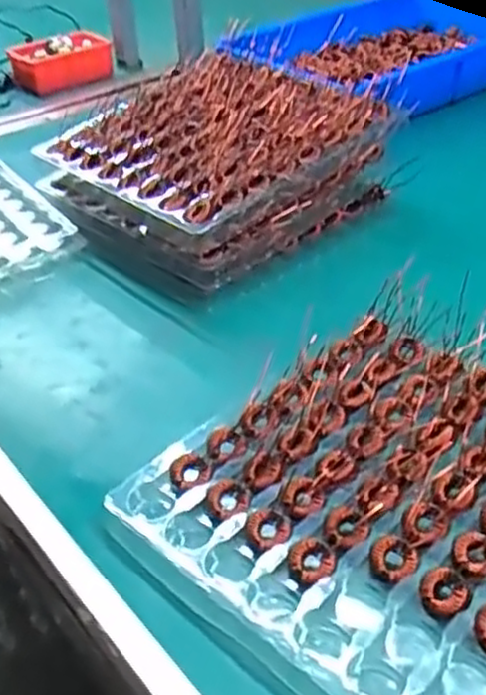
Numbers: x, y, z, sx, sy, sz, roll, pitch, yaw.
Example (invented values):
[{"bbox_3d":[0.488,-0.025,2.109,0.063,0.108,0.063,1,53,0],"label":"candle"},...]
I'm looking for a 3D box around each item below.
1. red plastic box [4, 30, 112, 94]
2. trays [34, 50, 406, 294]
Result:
[{"bbox_3d":[-0.294,-0.462,1.161,0.154,0.052,0.094,-28,45,-28],"label":"red plastic box"},{"bbox_3d":[-0.030,-0.212,0.769,0.280,0.088,0.266,-34,47,-30],"label":"trays"}]

